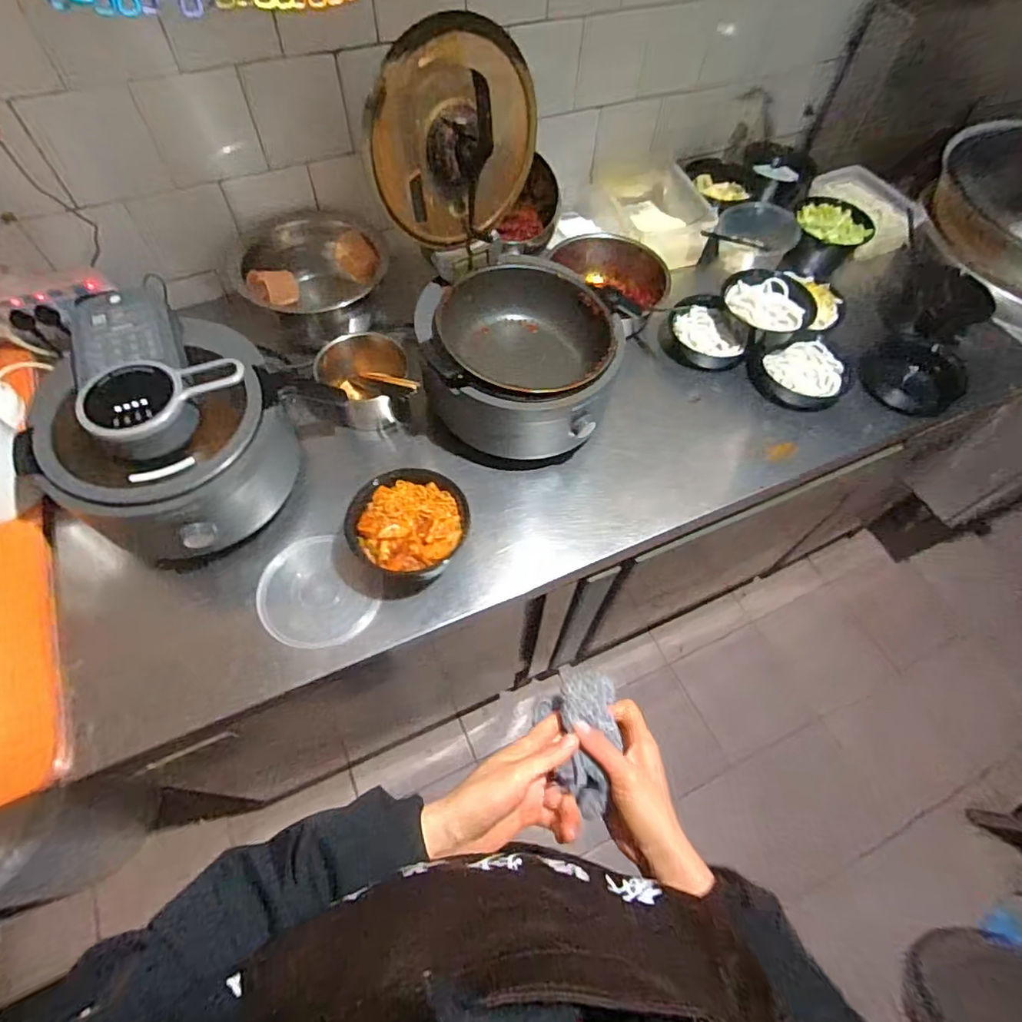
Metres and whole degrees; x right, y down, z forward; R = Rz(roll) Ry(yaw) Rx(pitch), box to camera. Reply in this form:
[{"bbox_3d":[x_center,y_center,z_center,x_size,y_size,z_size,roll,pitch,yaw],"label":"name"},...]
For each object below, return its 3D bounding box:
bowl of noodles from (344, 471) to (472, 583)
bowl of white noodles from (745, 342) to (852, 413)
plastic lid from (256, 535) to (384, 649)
[{"bbox_3d":[-0.147,0.028,0.811,0.165,0.092,0.160,1,59,-2],"label":"bowl of noodles"},{"bbox_3d":[0.549,-0.262,1.045,0.184,0.058,0.157,36,64,17],"label":"bowl of white noodles"},{"bbox_3d":[-0.283,0.120,0.802,0.169,0.009,0.153,42,73,8],"label":"plastic lid"}]

